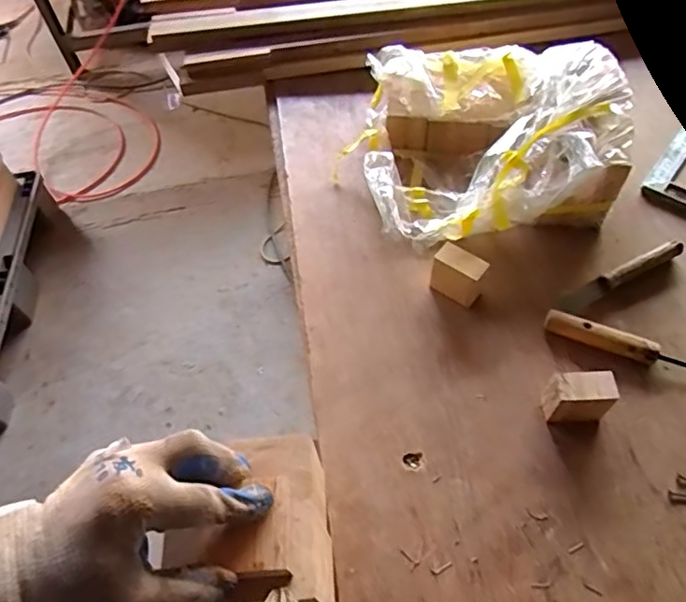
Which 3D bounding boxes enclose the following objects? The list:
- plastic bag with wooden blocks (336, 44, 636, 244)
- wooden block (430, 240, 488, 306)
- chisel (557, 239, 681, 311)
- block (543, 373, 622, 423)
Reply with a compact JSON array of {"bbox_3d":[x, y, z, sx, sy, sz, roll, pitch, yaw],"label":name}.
[{"bbox_3d":[0.186,-0.211,0.755,0.350,0.125,0.300,8,58,10],"label":"plastic bag with wooden blocks"},{"bbox_3d":[0.138,-0.032,0.678,0.061,0.058,0.034,31,65,22],"label":"wooden block"},{"bbox_3d":[0.342,-0.029,0.692,0.184,0.019,0.022,-26,59,-12],"label":"chisel"},{"bbox_3d":[0.247,0.103,0.590,0.063,0.060,0.036,-6,57,1],"label":"block"}]

